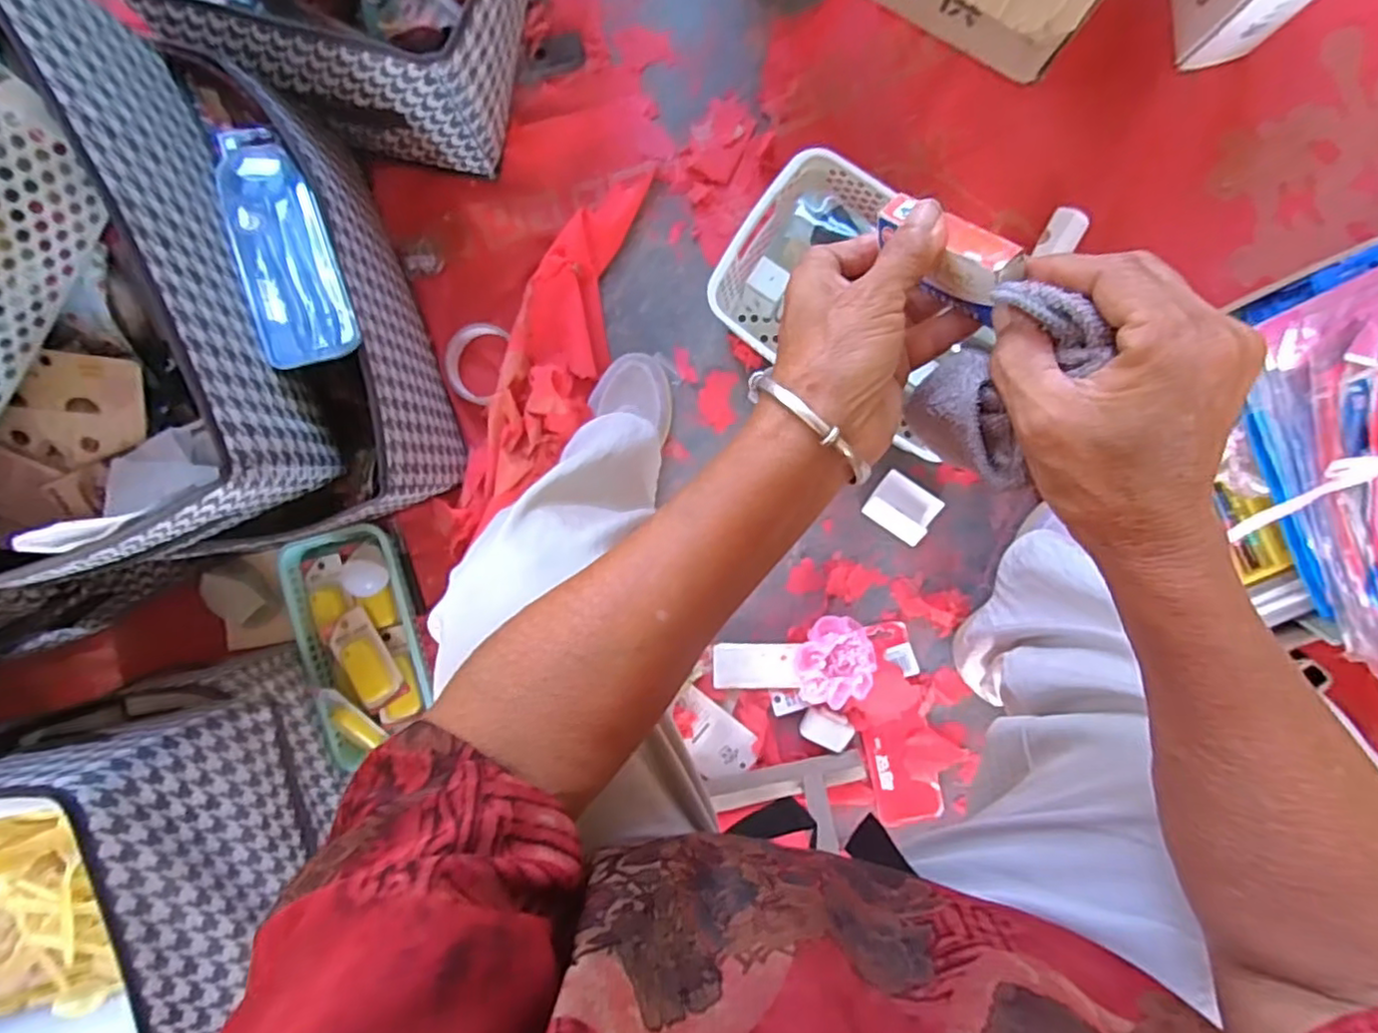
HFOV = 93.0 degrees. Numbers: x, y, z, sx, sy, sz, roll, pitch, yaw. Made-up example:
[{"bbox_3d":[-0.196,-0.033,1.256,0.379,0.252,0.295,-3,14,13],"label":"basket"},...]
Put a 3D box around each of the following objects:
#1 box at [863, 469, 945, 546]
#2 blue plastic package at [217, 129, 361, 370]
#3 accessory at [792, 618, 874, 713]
[{"bbox_3d":[0.241,-0.010,0.736,0.073,0.016,0.061,33,95,0],"label":"box"},{"bbox_3d":[-0.355,-0.244,0.570,0.072,0.044,0.247,-25,78,6],"label":"blue plastic package"},{"bbox_3d":[0.164,0.161,0.733,0.089,0.039,0.099,-8,93,4],"label":"accessory"}]

